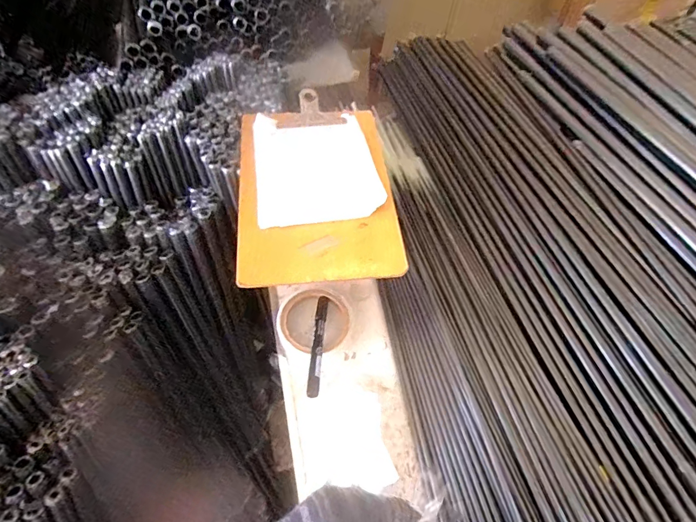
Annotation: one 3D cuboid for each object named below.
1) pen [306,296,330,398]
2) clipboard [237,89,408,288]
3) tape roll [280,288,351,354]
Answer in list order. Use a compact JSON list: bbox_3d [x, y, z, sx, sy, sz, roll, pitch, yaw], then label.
[{"bbox_3d":[-0.037,0.101,0.507,0.015,0.012,0.141,4,45,1],"label":"pen"},{"bbox_3d":[-0.041,-0.099,0.522,0.188,0.017,0.283,-5,58,-5],"label":"clipboard"},{"bbox_3d":[-0.043,0.077,0.532,0.088,0.011,0.088,1,58,-1],"label":"tape roll"}]

